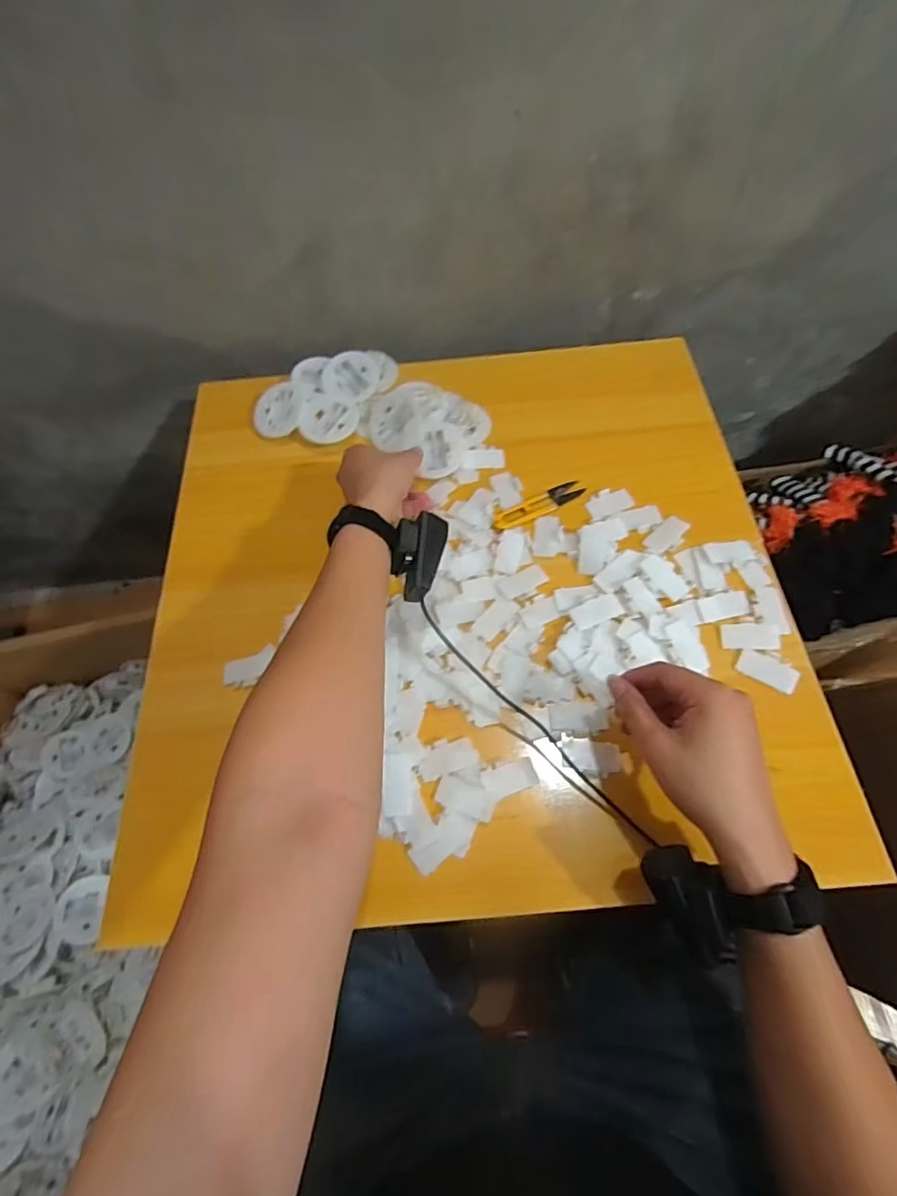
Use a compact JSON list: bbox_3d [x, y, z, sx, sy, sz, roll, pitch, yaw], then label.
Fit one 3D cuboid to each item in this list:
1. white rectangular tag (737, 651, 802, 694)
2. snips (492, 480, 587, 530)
[{"bbox_3d":[0.278,0.063,0.473,0.048,0.004,0.024,27,80,17],"label":"white rectangular tag"},{"bbox_3d":[0.094,-0.095,0.564,0.107,0.010,0.025,-30,66,-11],"label":"snips"}]

